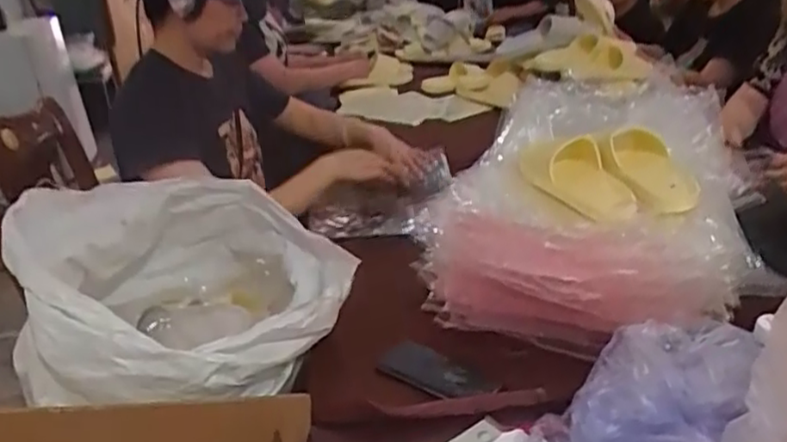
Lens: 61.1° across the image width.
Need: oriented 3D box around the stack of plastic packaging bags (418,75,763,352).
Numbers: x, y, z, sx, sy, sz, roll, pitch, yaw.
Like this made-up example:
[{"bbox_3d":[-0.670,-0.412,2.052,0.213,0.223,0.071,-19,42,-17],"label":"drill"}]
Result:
[{"bbox_3d":[0.305,-0.040,1.100,0.450,0.211,0.537,6,30,17],"label":"stack of plastic packaging bags"}]

